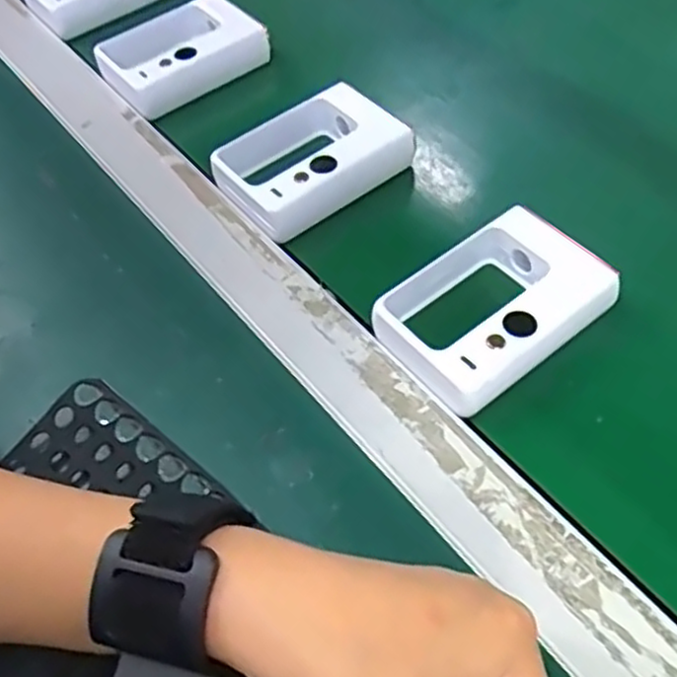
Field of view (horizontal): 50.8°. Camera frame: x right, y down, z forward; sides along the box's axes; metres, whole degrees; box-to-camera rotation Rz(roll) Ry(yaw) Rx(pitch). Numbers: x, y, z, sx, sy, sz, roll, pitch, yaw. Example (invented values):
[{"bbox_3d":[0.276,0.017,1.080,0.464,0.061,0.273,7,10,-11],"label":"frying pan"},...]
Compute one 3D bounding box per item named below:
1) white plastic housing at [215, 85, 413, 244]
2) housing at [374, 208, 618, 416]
[{"bbox_3d":[-0.018,-0.102,0.391,0.093,0.026,0.070,-32,59,-18],"label":"white plastic housing"},{"bbox_3d":[0.069,-0.014,0.322,0.095,0.025,0.067,-35,60,-19],"label":"housing"}]

